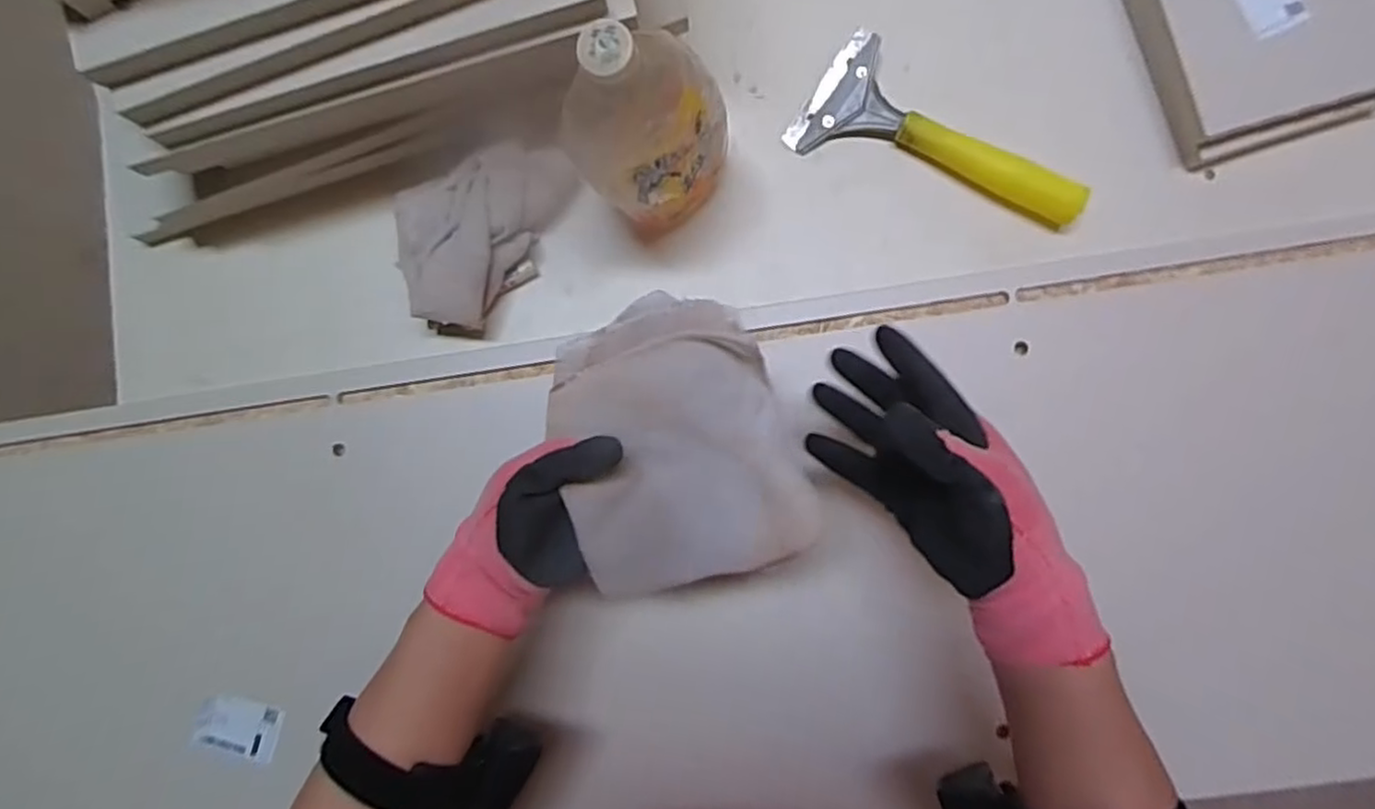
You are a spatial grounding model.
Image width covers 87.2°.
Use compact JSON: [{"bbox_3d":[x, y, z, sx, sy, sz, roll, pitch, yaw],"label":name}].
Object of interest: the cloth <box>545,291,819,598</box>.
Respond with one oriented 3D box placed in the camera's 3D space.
[{"bbox_3d":[-0.005,0.022,0.395,0.123,0.031,0.151,-15,87,3],"label":"cloth"}]

